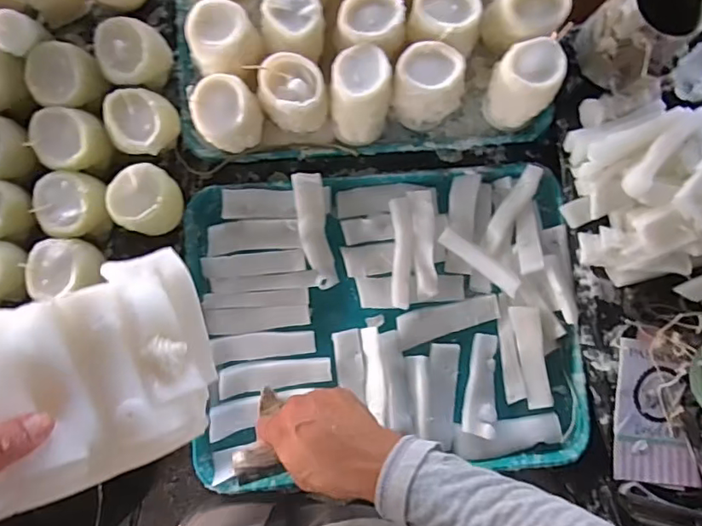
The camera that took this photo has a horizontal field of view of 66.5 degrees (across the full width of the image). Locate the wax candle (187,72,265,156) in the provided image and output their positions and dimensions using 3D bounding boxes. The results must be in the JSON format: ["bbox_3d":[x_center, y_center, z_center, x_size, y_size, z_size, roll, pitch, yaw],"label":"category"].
[{"bbox_3d":[-0.133,-0.160,0.584,0.072,0.073,0.062,-4,84,-2],"label":"wax candle"}]

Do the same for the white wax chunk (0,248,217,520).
[{"bbox_3d":[-0.177,0.078,0.357,0.167,0.025,0.129,-21,95,-26],"label":"white wax chunk"}]

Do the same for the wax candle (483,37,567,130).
[{"bbox_3d":[0.187,-0.197,0.595,0.065,0.094,0.069,0,84,-1],"label":"wax candle"}]

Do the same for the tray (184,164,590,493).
[{"bbox_3d":[0.037,0.066,0.612,0.435,0.033,0.340,-4,84,-2],"label":"tray"}]

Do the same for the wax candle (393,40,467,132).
[{"bbox_3d":[0.085,-0.193,0.599,0.078,0.098,0.062,20,84,1],"label":"wax candle"}]

